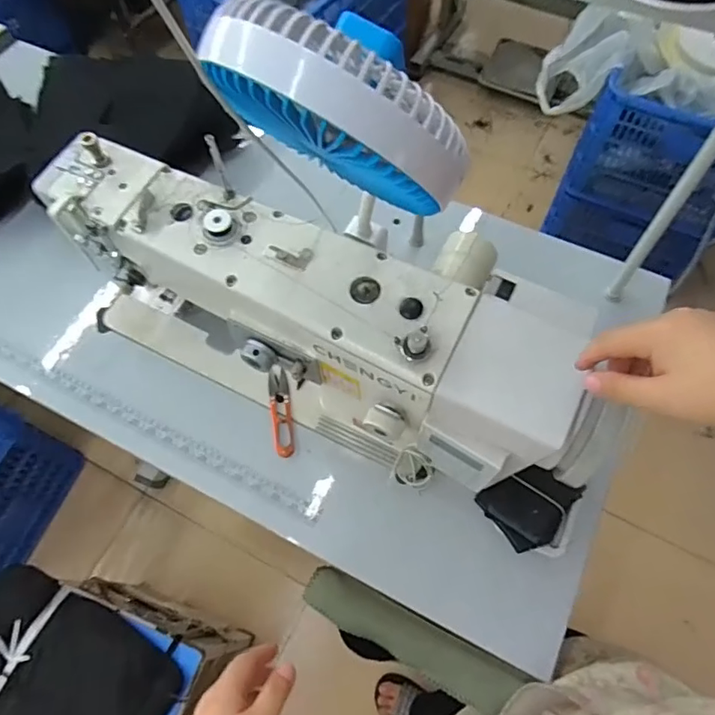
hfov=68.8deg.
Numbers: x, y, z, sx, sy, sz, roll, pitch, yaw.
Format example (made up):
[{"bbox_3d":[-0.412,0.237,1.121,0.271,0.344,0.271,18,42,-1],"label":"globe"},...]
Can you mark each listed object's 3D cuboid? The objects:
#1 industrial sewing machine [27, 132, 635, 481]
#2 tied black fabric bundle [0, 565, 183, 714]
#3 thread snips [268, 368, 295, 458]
[{"bbox_3d":[-0.080,-0.064,0.589,0.501,0.241,0.203,21,67,10],"label":"industrial sewing machine"},{"bbox_3d":[-0.447,0.477,0.753,0.343,0.079,0.229,27,68,13],"label":"tied black fabric bundle"},{"bbox_3d":[-0.096,0.068,0.652,0.026,0.007,0.113,-8,65,-3],"label":"thread snips"}]

